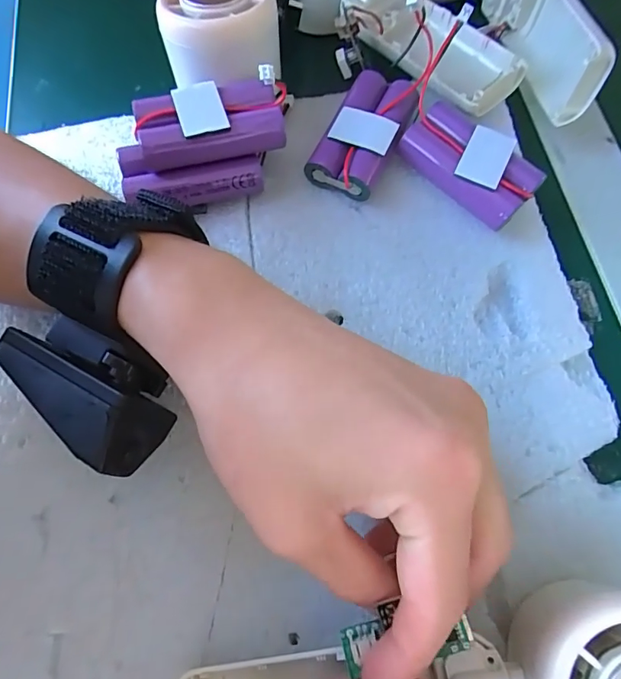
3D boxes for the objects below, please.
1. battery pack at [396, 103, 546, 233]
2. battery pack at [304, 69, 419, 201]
[{"bbox_3d":[0.077,-0.085,0.228,0.034,0.025,0.064,-42,75,-13],"label":"battery pack"},{"bbox_3d":[0.029,-0.105,0.237,0.036,0.022,0.066,25,73,9],"label":"battery pack"}]

